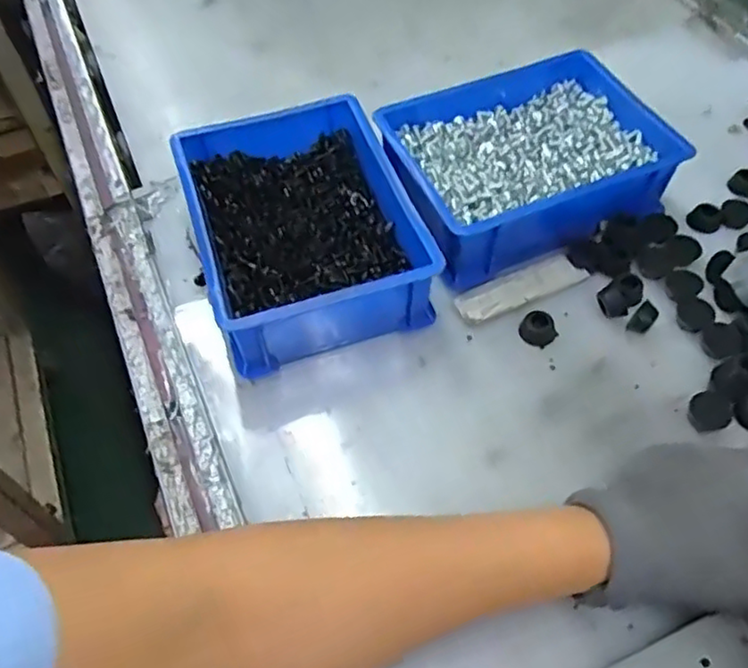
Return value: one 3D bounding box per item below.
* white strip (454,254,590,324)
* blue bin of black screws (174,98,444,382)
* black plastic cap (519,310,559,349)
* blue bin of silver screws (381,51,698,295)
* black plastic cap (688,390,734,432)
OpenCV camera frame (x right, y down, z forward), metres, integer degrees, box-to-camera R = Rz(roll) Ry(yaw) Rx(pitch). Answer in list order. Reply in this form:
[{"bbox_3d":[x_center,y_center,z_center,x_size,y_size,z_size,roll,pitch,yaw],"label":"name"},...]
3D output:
[{"bbox_3d":[0.106,-0.033,0.476,0.100,0.009,0.027,-22,56,-11],"label":"white strip"},{"bbox_3d":[-0.050,-0.076,0.482,0.150,0.070,0.193,-16,56,-9],"label":"blue bin of black screws"},{"bbox_3d":[0.114,-0.004,0.455,0.024,0.012,0.024,-2,55,2],"label":"black plastic cap"},{"bbox_3d":[0.113,-0.130,0.513,0.212,0.068,0.155,-22,57,-13],"label":"blue bin of silver screws"},{"bbox_3d":[0.210,0.048,0.414,0.022,0.011,0.026,-1,55,3],"label":"black plastic cap"}]

